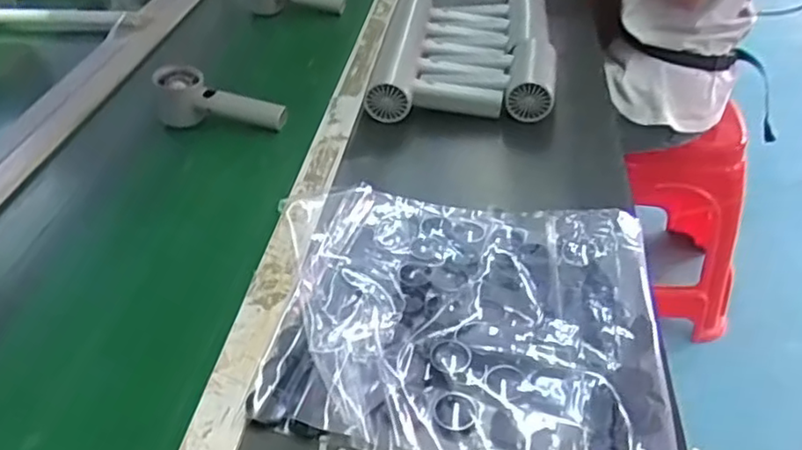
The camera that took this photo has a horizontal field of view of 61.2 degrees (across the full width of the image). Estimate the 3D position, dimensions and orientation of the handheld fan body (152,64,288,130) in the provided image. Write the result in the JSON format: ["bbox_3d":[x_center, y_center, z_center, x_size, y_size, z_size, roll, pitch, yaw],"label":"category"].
[{"bbox_3d":[-0.217,-0.145,0.822,0.161,0.060,0.044,15,40,2],"label":"handheld fan body"}]

